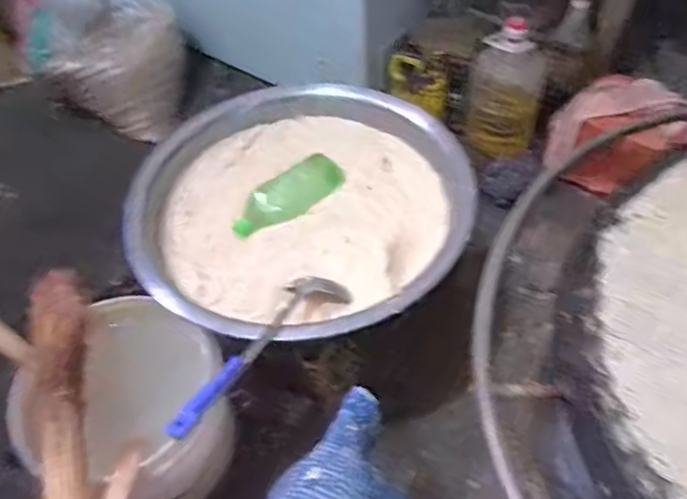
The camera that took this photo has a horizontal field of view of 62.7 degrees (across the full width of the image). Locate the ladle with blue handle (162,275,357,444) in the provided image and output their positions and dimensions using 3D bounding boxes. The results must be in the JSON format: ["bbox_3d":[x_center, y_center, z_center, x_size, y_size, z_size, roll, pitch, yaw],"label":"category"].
[{"bbox_3d":[-0.102,0.117,0.707,0.084,0.032,0.331,20,33,20],"label":"ladle with blue handle"}]

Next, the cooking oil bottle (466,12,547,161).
[{"bbox_3d":[0.383,-0.366,1.321,0.133,0.275,0.132,33,61,27],"label":"cooking oil bottle"}]

